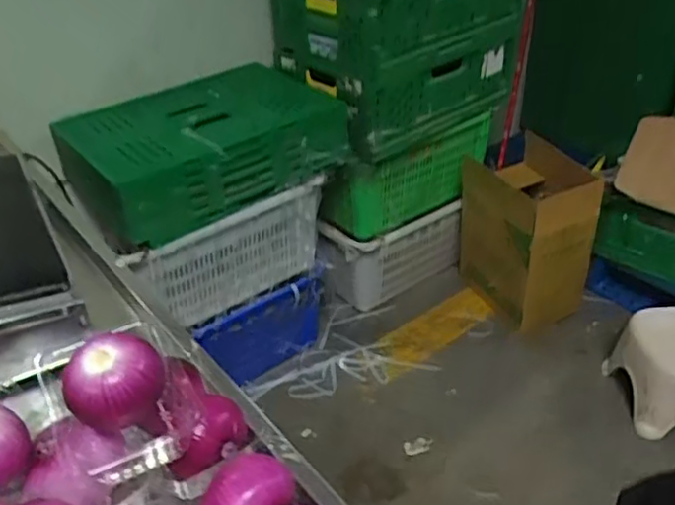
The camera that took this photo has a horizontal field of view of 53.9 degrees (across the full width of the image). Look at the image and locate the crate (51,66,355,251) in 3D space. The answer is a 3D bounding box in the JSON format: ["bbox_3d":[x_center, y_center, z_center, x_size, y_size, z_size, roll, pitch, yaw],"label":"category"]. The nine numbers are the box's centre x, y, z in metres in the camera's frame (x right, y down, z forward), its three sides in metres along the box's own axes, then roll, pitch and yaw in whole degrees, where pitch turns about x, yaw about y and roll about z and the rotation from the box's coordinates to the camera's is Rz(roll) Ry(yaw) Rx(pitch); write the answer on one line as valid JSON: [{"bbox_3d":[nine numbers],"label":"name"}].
[{"bbox_3d":[-0.278,-0.236,1.535,0.593,0.244,0.339,-27,43,-32],"label":"crate"}]

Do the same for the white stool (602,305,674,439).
[{"bbox_3d":[0.863,0.315,1.751,0.238,0.229,0.280,5,36,10],"label":"white stool"}]

